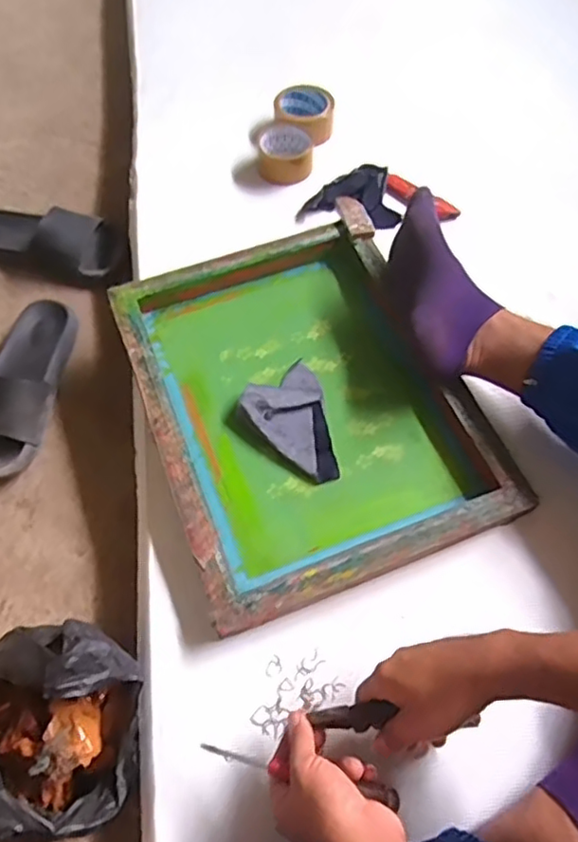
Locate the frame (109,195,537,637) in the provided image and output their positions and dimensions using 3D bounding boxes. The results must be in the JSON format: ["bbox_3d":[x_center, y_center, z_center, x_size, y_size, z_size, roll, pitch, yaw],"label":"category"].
[{"bbox_3d":[0.013,-0.029,0.755,0.367,0.048,0.472,-22,63,-10],"label":"frame"}]

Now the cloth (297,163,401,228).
[{"bbox_3d":[0.093,-0.339,0.923,0.151,0.043,0.094,5,61,4],"label":"cloth"}]

